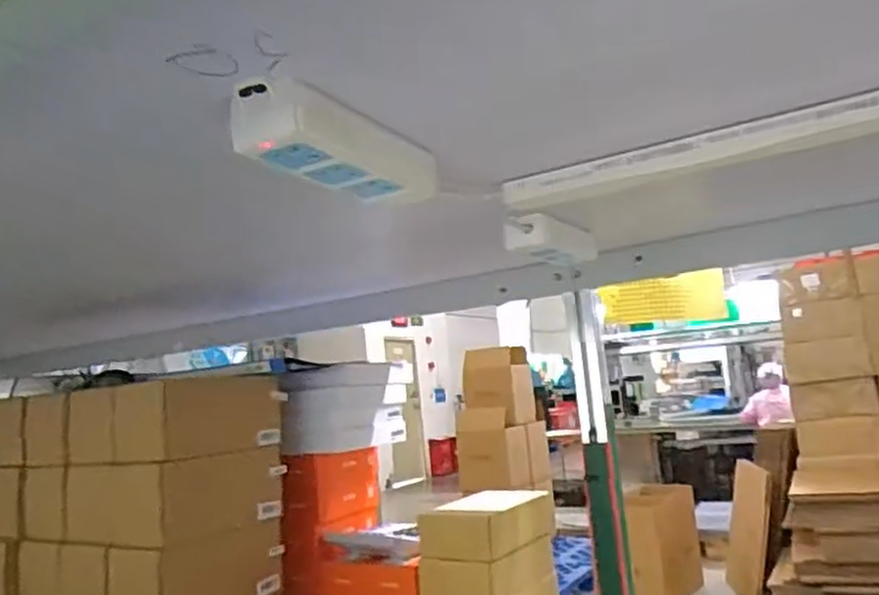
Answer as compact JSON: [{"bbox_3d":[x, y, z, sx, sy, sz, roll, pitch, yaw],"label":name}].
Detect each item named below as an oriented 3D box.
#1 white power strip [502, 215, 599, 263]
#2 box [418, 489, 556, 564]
[{"bbox_3d":[0.126,-0.063,0.786,0.055,0.037,0.166,-11,-9,37],"label":"white power strip"},{"bbox_3d":[0.070,0.323,1.007,0.132,0.065,0.178,-10,-9,32],"label":"box"}]

